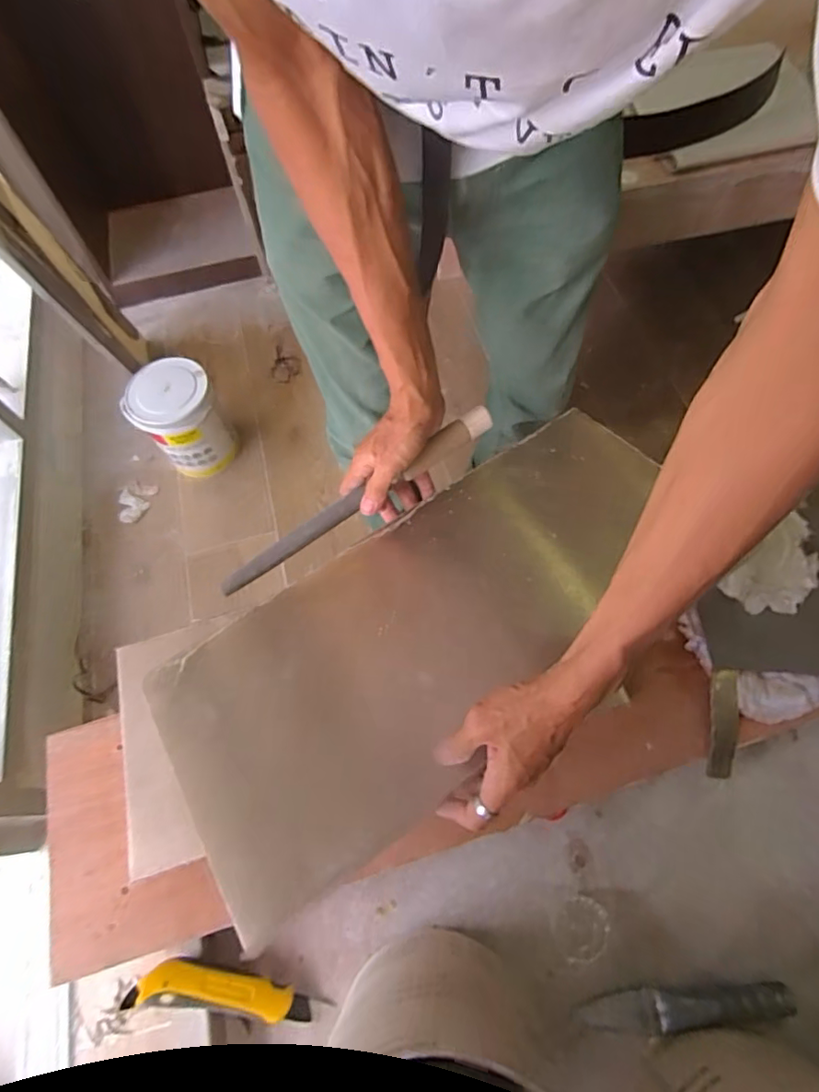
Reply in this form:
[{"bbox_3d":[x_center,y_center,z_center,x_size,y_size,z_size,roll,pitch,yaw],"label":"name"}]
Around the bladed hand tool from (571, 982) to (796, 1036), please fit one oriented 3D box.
[{"bbox_3d":[0.268,0.454,0.519,0.198,0.019,0.035,-8,65,-1],"label":"bladed hand tool"}]

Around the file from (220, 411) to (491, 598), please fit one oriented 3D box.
[{"bbox_3d":[-0.052,-0.044,0.529,0.307,0.017,0.024,-33,67,1],"label":"file"}]

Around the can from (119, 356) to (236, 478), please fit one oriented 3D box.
[{"bbox_3d":[-0.498,-0.272,1.181,0.169,0.213,0.179,-1,65,2],"label":"can"}]

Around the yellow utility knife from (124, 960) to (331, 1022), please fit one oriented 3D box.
[{"bbox_3d":[-0.173,0.439,0.521,0.186,0.023,0.041,21,65,-15],"label":"yellow utility knife"}]

